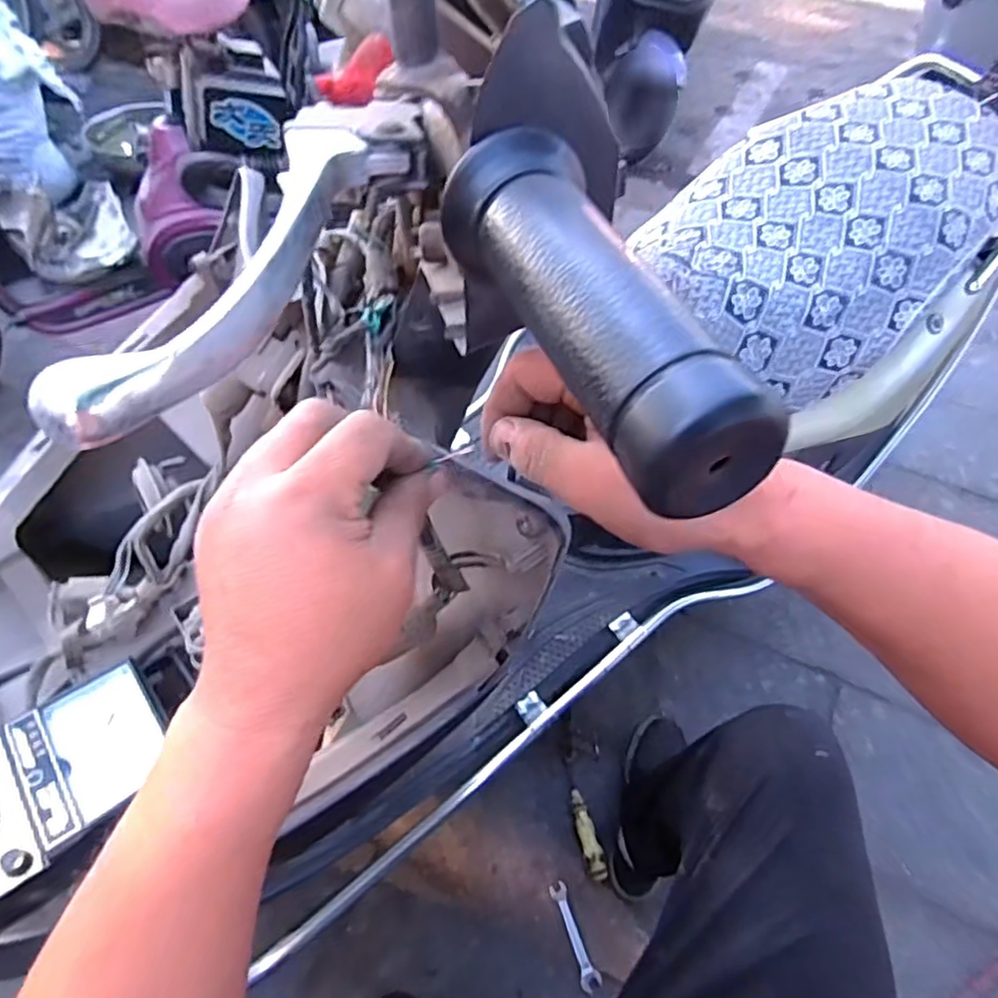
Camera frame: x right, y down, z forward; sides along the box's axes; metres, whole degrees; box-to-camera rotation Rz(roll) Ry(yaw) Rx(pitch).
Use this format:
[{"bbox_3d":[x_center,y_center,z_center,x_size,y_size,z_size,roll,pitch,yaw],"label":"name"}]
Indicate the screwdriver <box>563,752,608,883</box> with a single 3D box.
[{"bbox_3d":[0.132,0.497,1.018,0.029,0.025,0.178,-9,56,-9],"label":"screwdriver"}]

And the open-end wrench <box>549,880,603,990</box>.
[{"bbox_3d":[0.110,0.631,0.939,0.028,0.005,0.134,-16,57,-13],"label":"open-end wrench"}]

